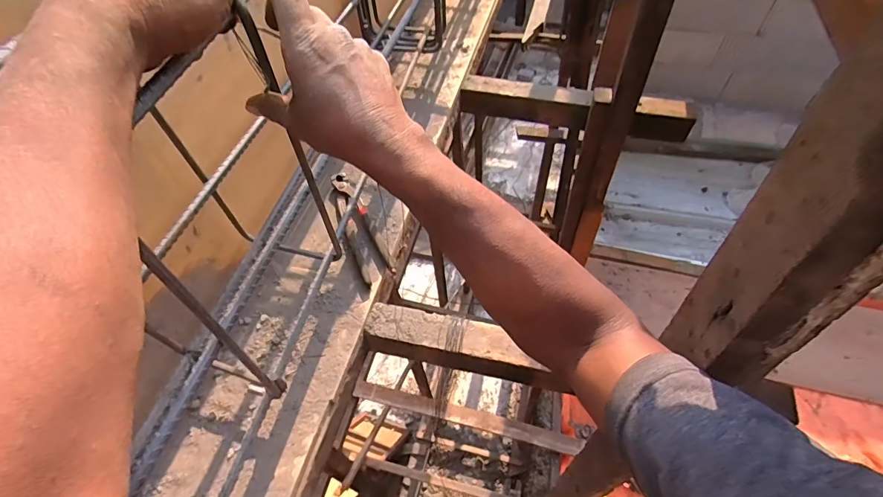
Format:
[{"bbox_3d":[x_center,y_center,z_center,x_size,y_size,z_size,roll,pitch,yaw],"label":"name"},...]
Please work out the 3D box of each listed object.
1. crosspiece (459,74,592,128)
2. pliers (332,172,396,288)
[{"bbox_3d":[0.174,-0.308,0.875,0.261,0.084,0.051,15,58,13],"label":"crosspiece"},{"bbox_3d":[-0.132,-0.040,0.660,0.047,0.019,0.229,-22,57,-12],"label":"pliers"}]

